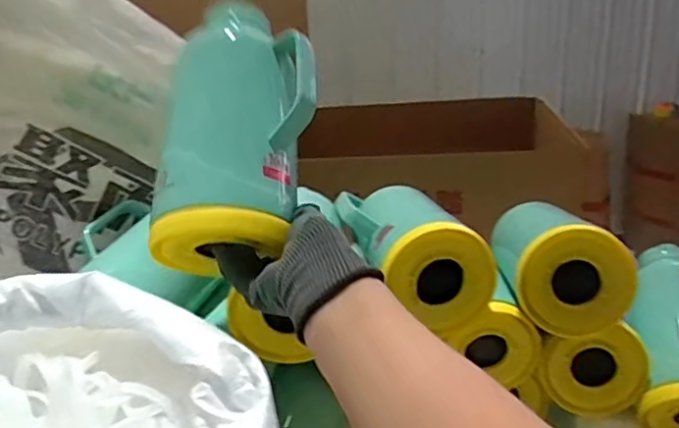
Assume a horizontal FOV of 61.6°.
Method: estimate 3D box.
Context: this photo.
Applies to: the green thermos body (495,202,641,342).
[{"bbox_3d":[0.314,0.058,0.837,0.152,0.143,0.250,-1,18,5],"label":"green thermos body"}]

